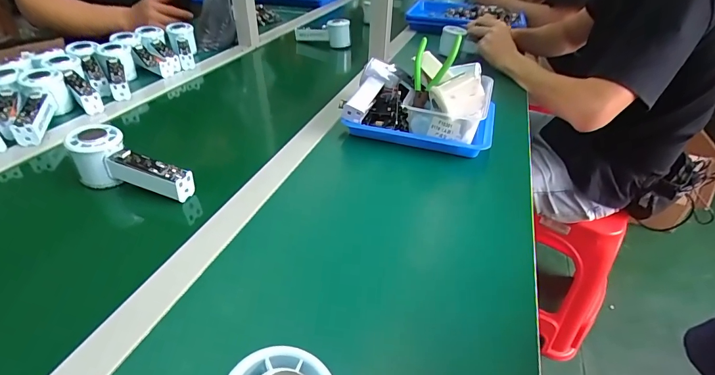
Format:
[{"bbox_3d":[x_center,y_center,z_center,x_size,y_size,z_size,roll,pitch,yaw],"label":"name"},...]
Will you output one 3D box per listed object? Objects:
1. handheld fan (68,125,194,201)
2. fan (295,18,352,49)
[{"bbox_3d":[-0.261,-0.026,0.435,0.139,0.063,0.044,14,37,15],"label":"handheld fan"},{"bbox_3d":[-0.091,-0.405,0.958,0.149,0.070,0.059,22,40,24],"label":"fan"}]

